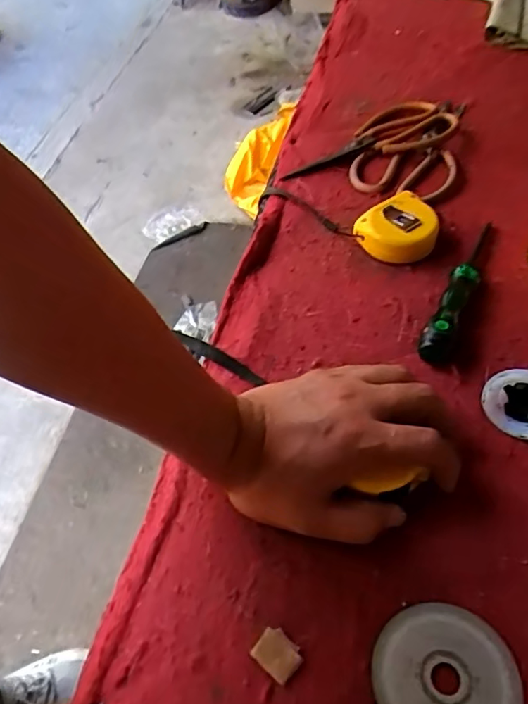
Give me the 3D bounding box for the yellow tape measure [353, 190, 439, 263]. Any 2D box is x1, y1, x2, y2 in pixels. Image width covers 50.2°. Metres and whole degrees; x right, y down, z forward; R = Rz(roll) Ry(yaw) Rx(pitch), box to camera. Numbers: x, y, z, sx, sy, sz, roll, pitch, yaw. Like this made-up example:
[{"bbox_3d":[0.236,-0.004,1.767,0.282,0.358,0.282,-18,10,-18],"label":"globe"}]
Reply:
[{"bbox_3d":[0.130,-0.114,0.529,0.072,0.028,0.066,-32,56,-20],"label":"yellow tape measure"}]

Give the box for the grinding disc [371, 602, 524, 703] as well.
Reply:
[{"bbox_3d":[0.100,0.180,0.310,0.076,0.004,0.076,-3,51,3],"label":"grinding disc"}]

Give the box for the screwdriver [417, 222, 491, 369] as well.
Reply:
[{"bbox_3d":[0.165,-0.053,0.476,0.025,0.027,0.151,19,55,19],"label":"screwdriver"}]

